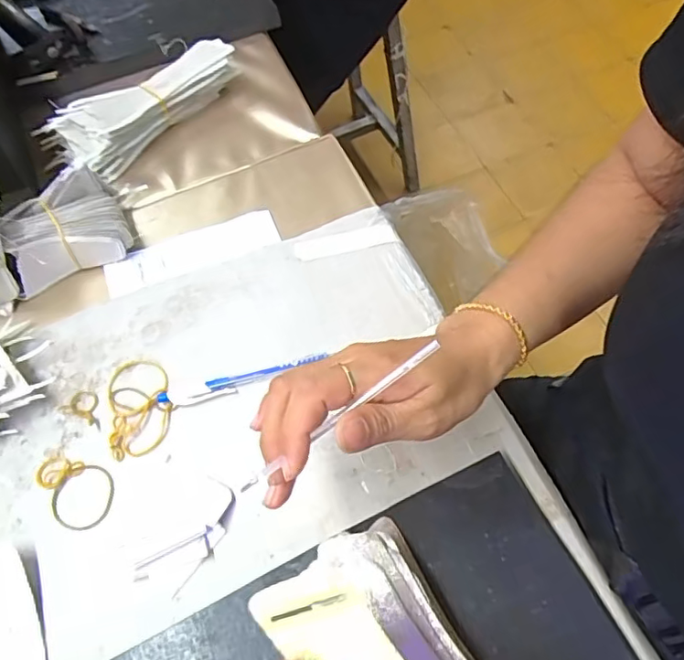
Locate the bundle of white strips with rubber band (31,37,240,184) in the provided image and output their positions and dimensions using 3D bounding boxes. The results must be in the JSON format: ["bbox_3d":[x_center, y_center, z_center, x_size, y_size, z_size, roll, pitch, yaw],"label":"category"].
[{"bbox_3d":[-0.192,-0.225,0.581,0.204,0.045,0.075,-40,65,-18],"label":"bundle of white strips with rubber band"}]

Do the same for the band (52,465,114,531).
[{"bbox_3d":[-0.179,0.115,0.399,0.043,0.004,0.044,-11,59,-3],"label":"band"}]

